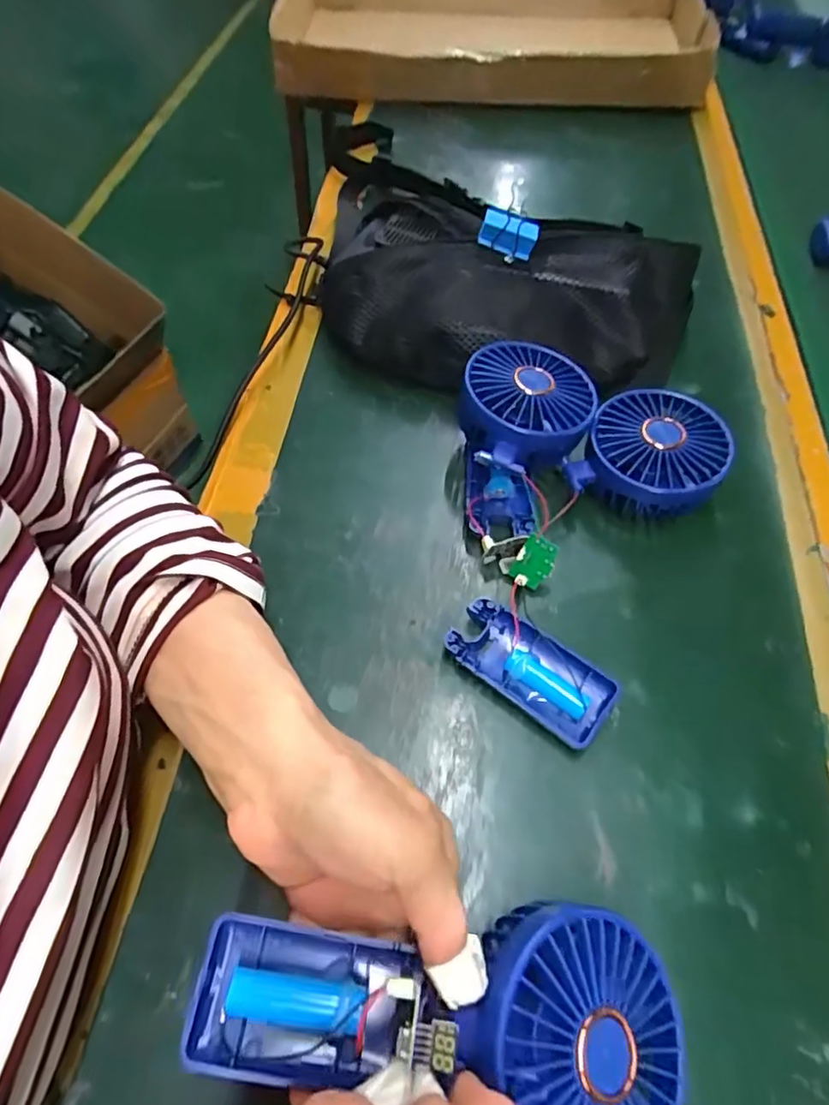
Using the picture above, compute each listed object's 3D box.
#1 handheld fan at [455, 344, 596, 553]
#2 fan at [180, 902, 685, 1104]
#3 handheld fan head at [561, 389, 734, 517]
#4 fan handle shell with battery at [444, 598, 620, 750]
[{"bbox_3d":[0.074,-0.071,0.385,0.082,0.064,0.132,1,59,1],"label":"handheld fan"},{"bbox_3d":[0.013,0.163,0.200,0.175,0.040,0.079,10,59,-3],"label":"fan"},{"bbox_3d":[0.152,-0.060,0.380,0.081,0.045,0.085,0,59,1],"label":"handheld fan head"},{"bbox_3d":[0.064,0.065,0.328,0.092,0.014,0.043,36,65,20],"label":"fan handle shell with battery"}]

